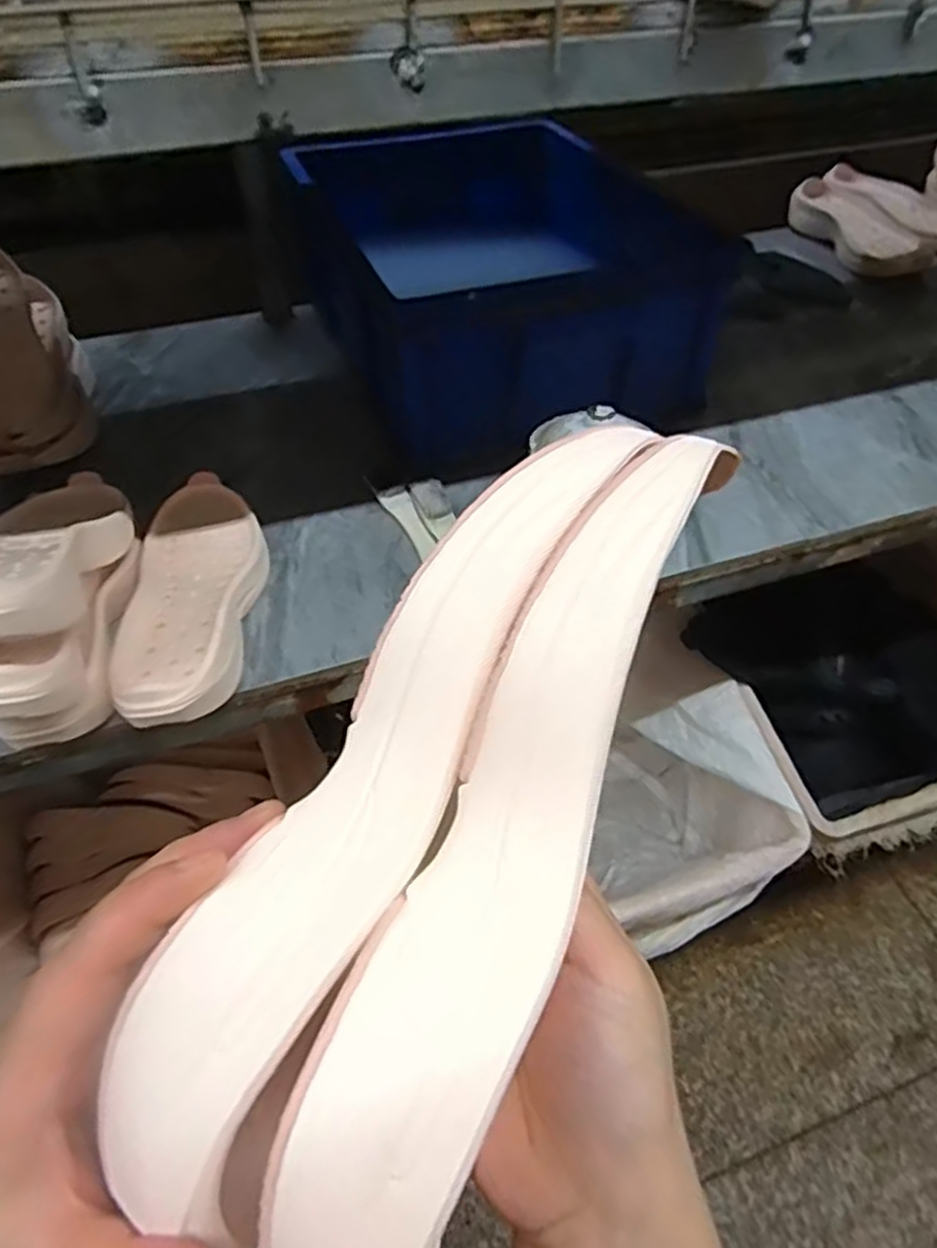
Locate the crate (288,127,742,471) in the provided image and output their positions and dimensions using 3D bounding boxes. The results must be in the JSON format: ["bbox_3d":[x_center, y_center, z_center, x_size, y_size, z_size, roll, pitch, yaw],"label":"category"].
[{"bbox_3d":[0.067,-0.398,0.885,0.448,0.177,0.486,-14,47,-14],"label":"crate"}]

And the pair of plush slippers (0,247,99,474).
[{"bbox_3d":[-0.470,-0.265,0.806,0.125,0.106,0.279,-15,66,-14],"label":"pair of plush slippers"}]

